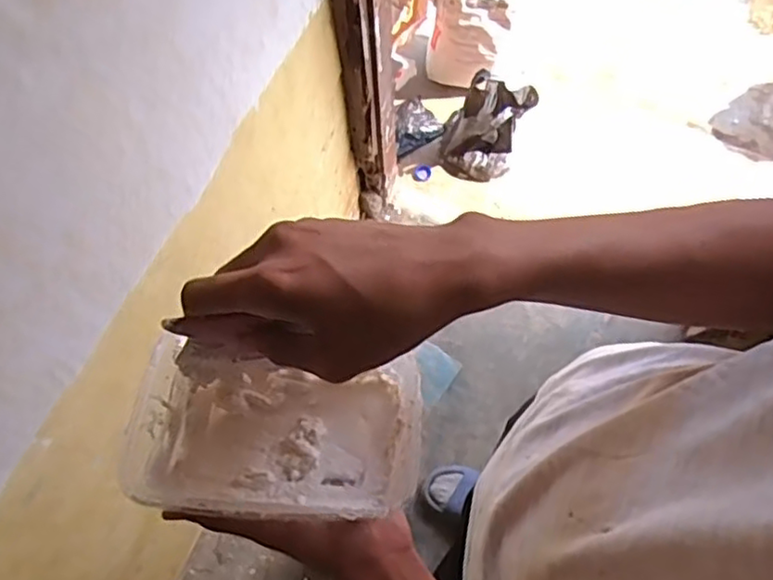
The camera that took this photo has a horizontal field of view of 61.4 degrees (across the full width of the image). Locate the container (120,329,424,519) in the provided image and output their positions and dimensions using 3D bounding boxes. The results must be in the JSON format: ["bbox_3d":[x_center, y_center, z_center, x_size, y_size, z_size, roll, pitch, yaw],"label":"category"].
[{"bbox_3d":[-0.070,0.088,0.420,0.179,0.067,0.102,3,72,-5],"label":"container"}]

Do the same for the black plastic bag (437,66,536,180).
[{"bbox_3d":[0.248,-0.410,1.640,0.209,0.227,0.170,13,71,6],"label":"black plastic bag"}]

